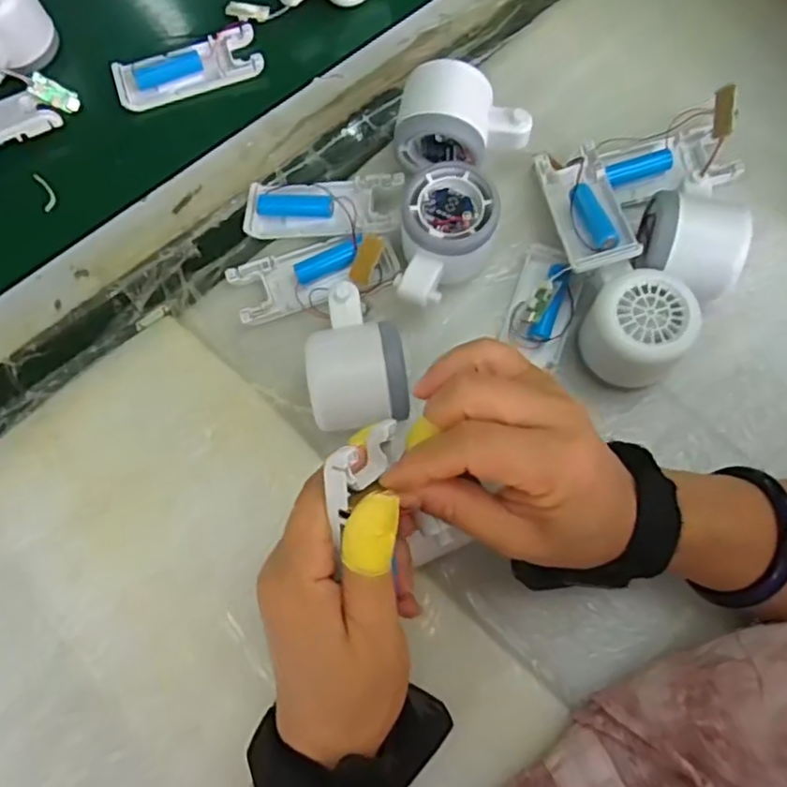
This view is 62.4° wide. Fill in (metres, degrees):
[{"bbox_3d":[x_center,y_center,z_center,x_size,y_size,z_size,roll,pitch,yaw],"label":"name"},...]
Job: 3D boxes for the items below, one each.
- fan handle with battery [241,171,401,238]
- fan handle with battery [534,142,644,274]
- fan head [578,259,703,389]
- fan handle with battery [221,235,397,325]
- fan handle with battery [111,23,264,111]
[{"bbox_3d":[-0.048,-0.123,0.429,0.100,0.023,0.041,3,73,2],"label":"fan handle with battery"},{"bbox_3d":[0.118,-0.116,0.401,0.037,0.016,0.100,-8,56,-2],"label":"fan handle with battery"},{"bbox_3d":[0.140,-0.038,0.382,0.057,0.050,0.062,0,73,1],"label":"fan head"},{"bbox_3d":[-0.050,-0.077,0.414,0.102,0.022,0.047,-18,73,-5],"label":"fan handle with battery"},{"bbox_3d":[-0.150,-0.238,0.476,0.104,0.012,0.041,-18,73,-5],"label":"fan handle with battery"}]

